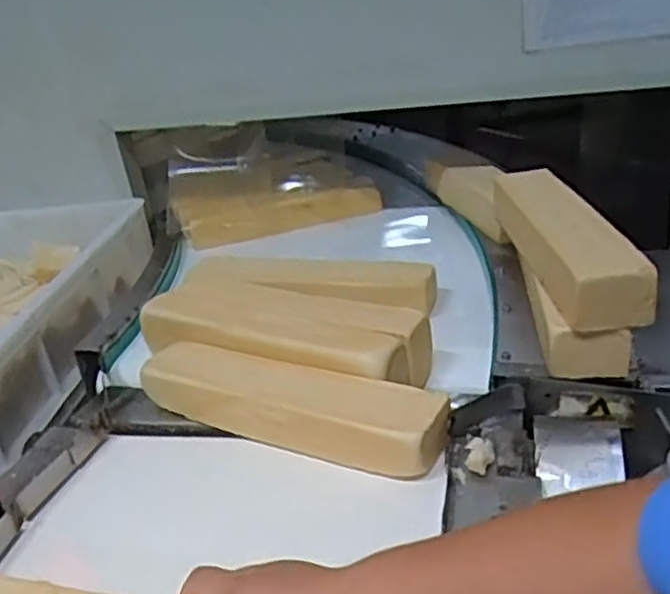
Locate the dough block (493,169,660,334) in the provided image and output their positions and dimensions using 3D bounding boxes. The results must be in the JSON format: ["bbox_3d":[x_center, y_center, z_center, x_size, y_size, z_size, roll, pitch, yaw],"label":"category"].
[{"bbox_3d":[0.260,-0.071,0.832,0.082,0.065,0.343,-8,25,1],"label":"dough block"}]

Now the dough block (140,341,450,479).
[{"bbox_3d":[-0.055,0.107,0.767,0.373,0.055,0.078,8,30,32],"label":"dough block"}]

